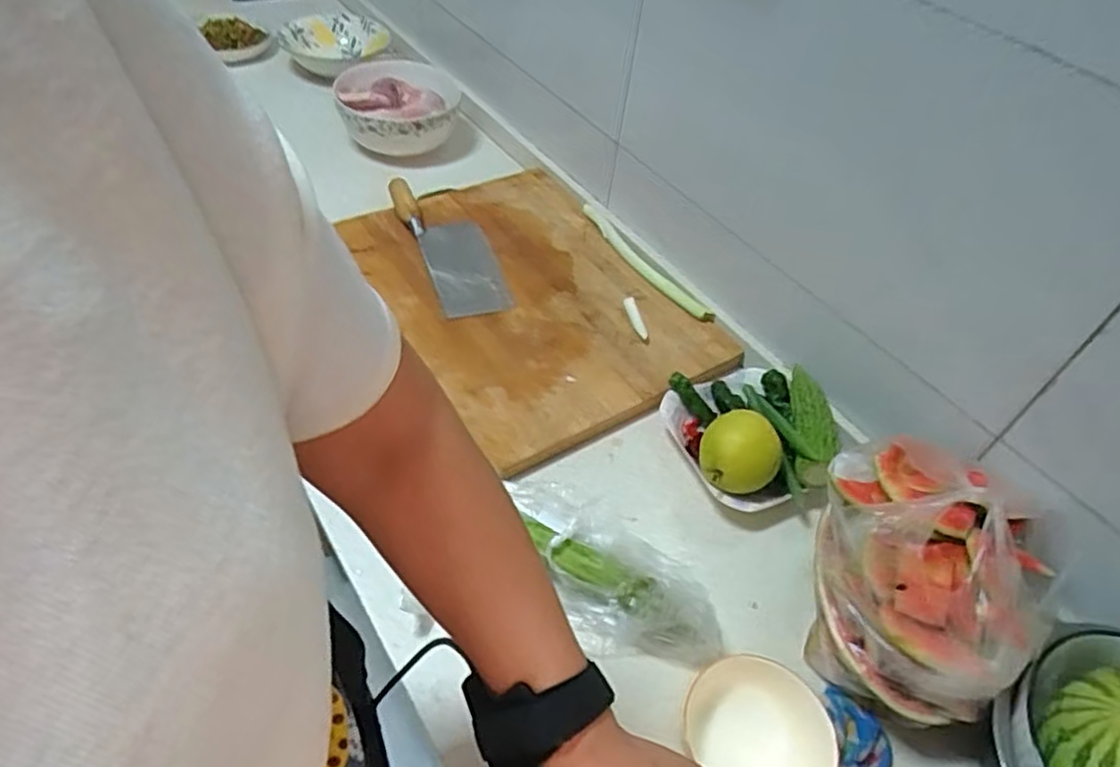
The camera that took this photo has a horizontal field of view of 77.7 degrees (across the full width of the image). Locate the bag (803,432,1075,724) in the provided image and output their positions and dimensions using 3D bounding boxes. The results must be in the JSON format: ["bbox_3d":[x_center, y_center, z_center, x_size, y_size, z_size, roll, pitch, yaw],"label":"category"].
[{"bbox_3d":[0.305,0.158,0.600,0.184,0.178,0.193,37,54,24],"label":"bag"}]

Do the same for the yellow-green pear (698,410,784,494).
[{"bbox_3d":[0.185,0.076,0.723,0.077,0.073,0.069,30,51,19],"label":"yellow-green pear"}]

